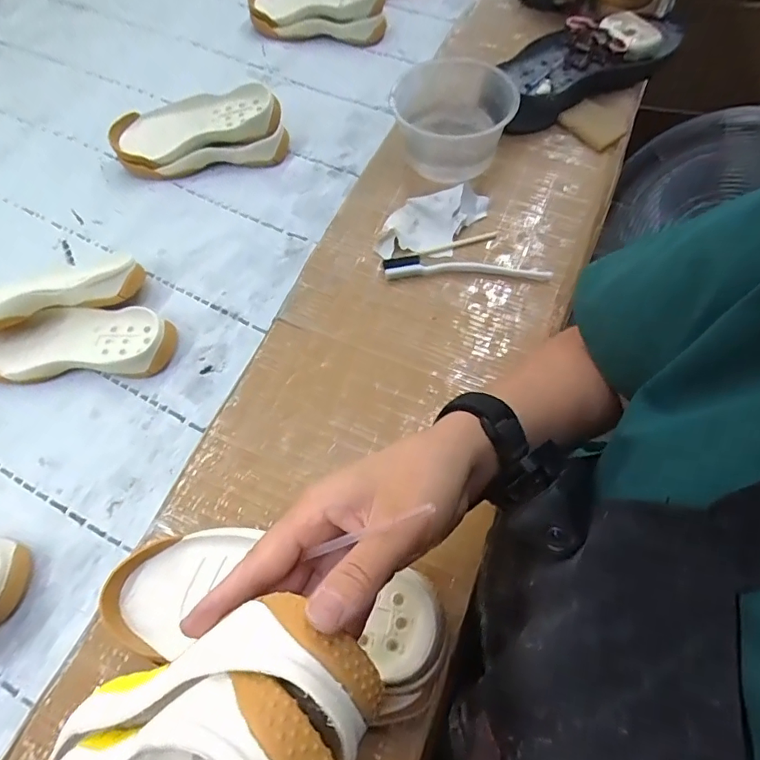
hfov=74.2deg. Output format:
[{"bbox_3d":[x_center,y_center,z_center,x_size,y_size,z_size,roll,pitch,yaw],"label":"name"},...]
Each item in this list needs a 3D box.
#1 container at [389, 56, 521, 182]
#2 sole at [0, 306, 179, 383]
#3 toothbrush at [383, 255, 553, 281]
[{"bbox_3d":[0.080,-0.293,0.573,0.128,0.079,0.142,6,62,5],"label":"container"},{"bbox_3d":[-0.323,-0.040,0.524,0.207,0.027,0.078,-3,62,-1],"label":"sole"},{"bbox_3d":[0.091,-0.117,0.526,0.171,0.011,0.026,2,62,2],"label":"toothbrush"}]

